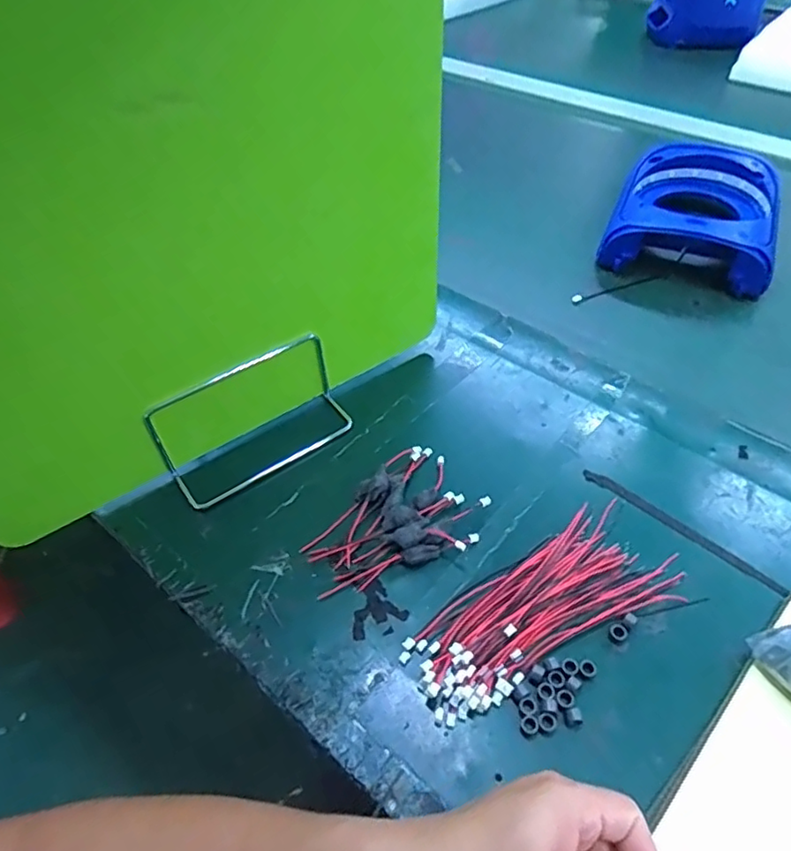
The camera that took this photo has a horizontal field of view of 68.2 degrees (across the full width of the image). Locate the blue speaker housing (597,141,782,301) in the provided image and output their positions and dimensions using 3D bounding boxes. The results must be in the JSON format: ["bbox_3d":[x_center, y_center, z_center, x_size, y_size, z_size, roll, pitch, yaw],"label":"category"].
[{"bbox_3d":[0.331,-0.234,0.641,0.159,0.053,0.198,18,55,18],"label":"blue speaker housing"}]

